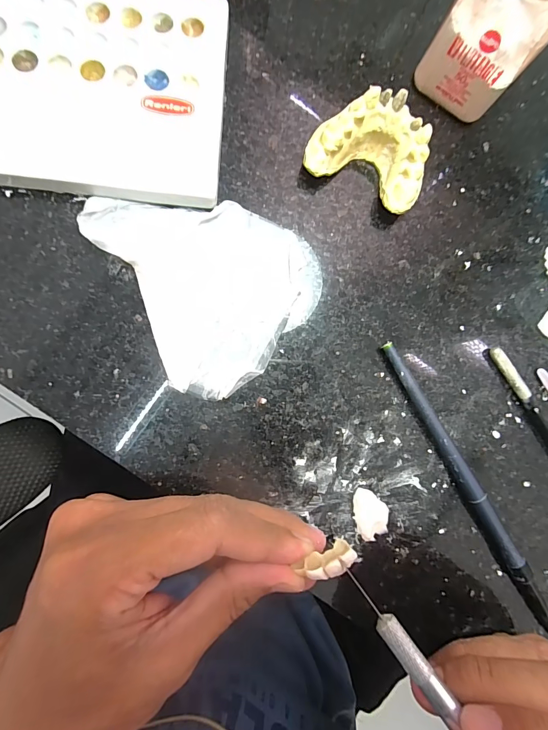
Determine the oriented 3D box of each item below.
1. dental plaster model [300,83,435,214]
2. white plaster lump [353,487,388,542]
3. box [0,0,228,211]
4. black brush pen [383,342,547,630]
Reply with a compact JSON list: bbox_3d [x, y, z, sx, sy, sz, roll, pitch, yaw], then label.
[{"bbox_3d":[0.045,-0.098,0.163,0.054,0.027,0.037,24,85,-5],"label":"dental plaster model"},{"bbox_3d":[0.046,0.070,0.166,0.016,0.004,0.024,-17,90,-7],"label":"white plaster lump"},{"bbox_3d":[-0.098,-0.124,0.154,0.148,0.013,0.094,3,87,-6],"label":"box"},{"bbox_3d":[0.094,0.060,0.169,0.009,0.009,0.159,-31,91,-7],"label":"black brush pen"}]

